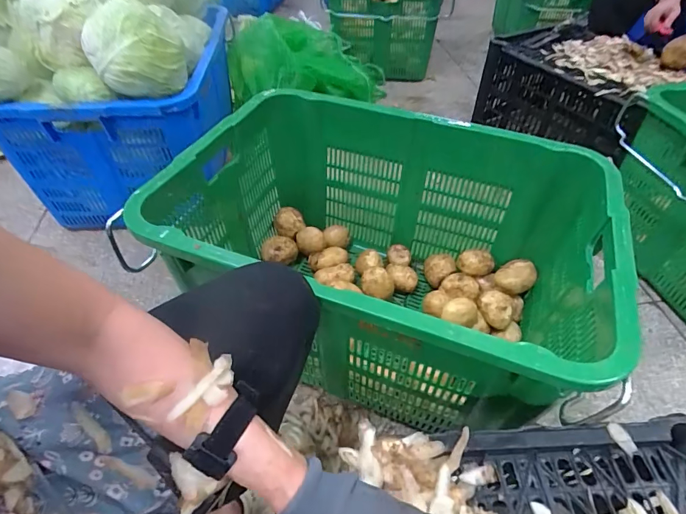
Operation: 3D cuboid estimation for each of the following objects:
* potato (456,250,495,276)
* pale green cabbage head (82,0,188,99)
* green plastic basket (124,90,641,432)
[{"bbox_3d":[0.290,0.010,0.888,0.081,0.042,0.056,3,47,2],"label":"potato"},{"bbox_3d":[-0.404,-0.402,0.797,0.119,0.140,0.142,24,51,21],"label":"pale green cabbage head"},{"bbox_3d":[0.068,-0.026,0.774,0.695,0.356,0.543,17,49,15],"label":"green plastic basket"}]

